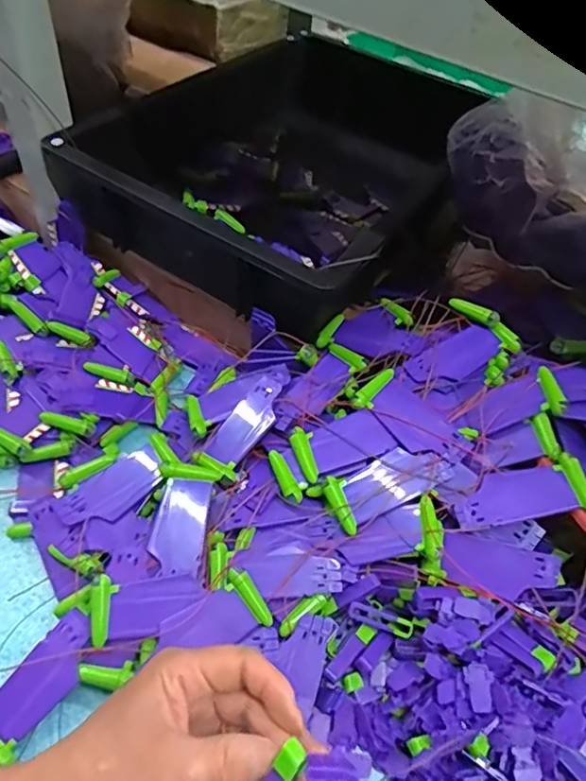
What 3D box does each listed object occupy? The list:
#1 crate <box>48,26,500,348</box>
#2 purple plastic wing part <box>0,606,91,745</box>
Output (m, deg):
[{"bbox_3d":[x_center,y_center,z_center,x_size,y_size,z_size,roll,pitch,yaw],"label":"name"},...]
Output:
[{"bbox_3d":[0.007,-0.236,0.593,0.306,0.103,0.401,30,53,18],"label":"crate"},{"bbox_3d":[-0.156,0.178,0.351,0.036,0.008,0.076,28,65,17],"label":"purple plastic wing part"}]

